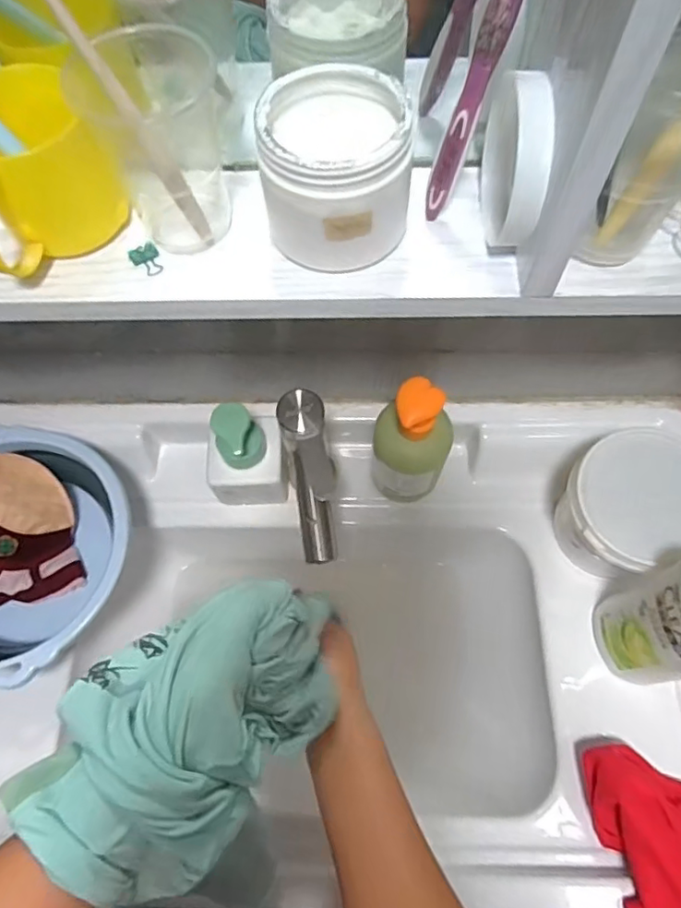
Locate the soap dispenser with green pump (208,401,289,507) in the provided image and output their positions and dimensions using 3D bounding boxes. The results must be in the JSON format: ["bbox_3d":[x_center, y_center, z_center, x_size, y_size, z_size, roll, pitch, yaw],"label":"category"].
[{"bbox_3d":[-0.095,-0.005,0.580,0.075,0.134,0.071,-6,66,-2],"label":"soap dispenser with green pump"}]

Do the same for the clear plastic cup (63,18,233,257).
[{"bbox_3d":[-0.095,-0.169,0.307,0.059,0.090,0.077,-8,66,-2],"label":"clear plastic cup"}]

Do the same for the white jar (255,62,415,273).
[{"bbox_3d":[-0.001,-0.145,0.303,0.073,0.072,0.072,0,66,1],"label":"white jar"}]

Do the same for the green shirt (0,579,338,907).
[{"bbox_3d":[-0.081,0.155,0.350,0.123,0.071,0.191,37,72,16],"label":"green shirt"}]

